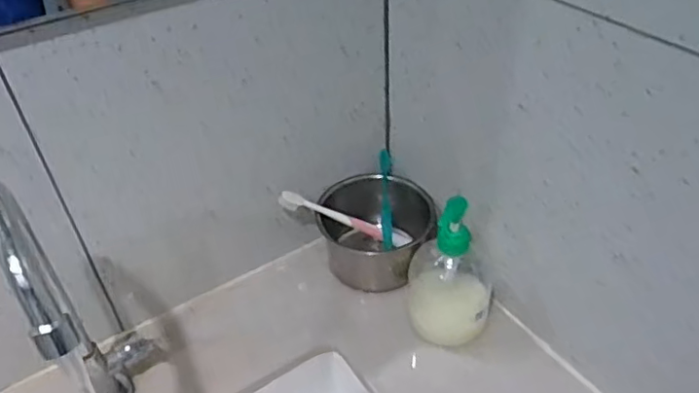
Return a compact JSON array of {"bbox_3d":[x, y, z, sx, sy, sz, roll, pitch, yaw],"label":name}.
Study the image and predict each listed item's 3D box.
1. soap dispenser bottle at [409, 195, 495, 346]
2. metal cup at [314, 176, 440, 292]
[{"bbox_3d":[0.107,0.074,0.620,0.084,0.171,0.094,10,42,15],"label":"soap dispenser bottle"},{"bbox_3d":[0.032,0.037,0.725,0.121,0.094,0.115,13,43,19],"label":"metal cup"}]

